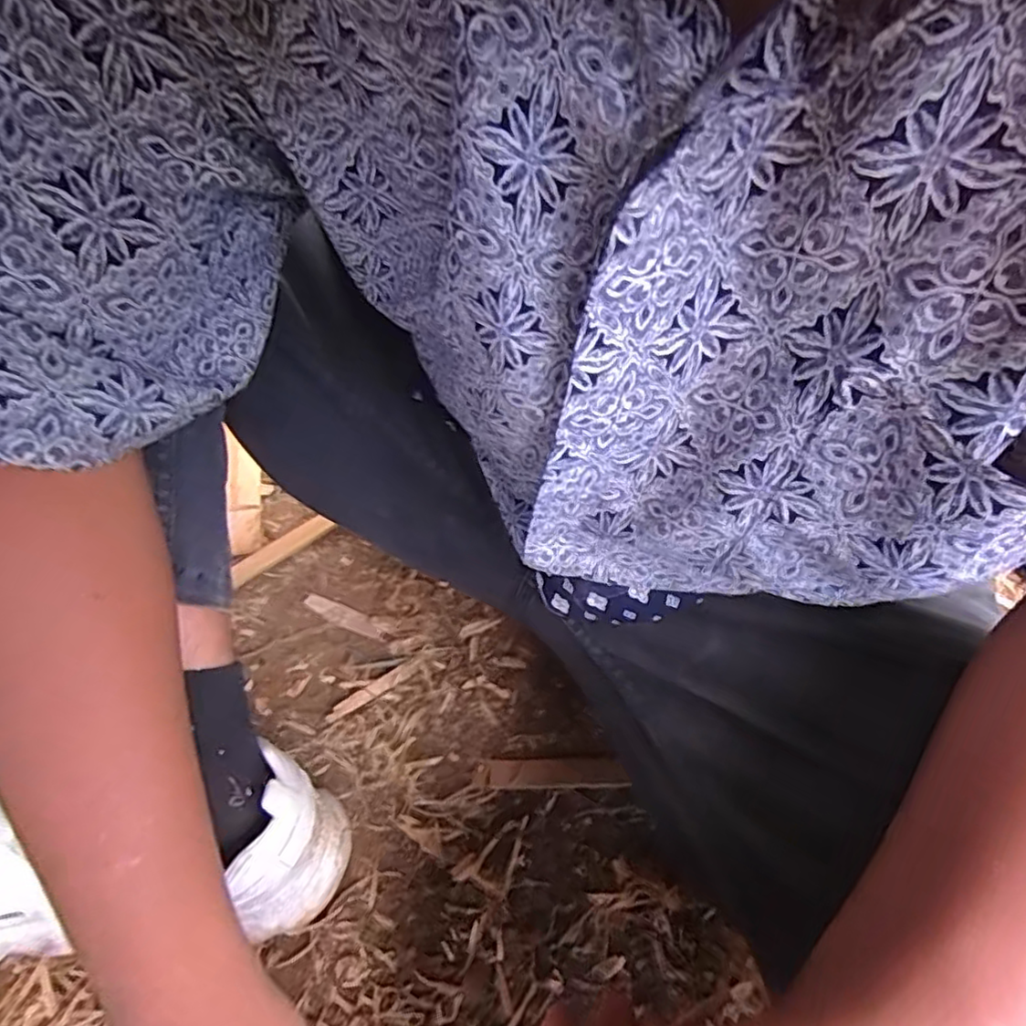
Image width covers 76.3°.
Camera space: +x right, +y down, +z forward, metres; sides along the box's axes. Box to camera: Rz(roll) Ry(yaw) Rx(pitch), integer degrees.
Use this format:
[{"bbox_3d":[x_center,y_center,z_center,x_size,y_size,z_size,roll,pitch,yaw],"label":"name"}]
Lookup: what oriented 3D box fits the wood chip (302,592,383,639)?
[{"bbox_3d":[-0.138,0.081,0.526,0.078,0.007,0.019,20,37,17],"label":"wood chip"}]

